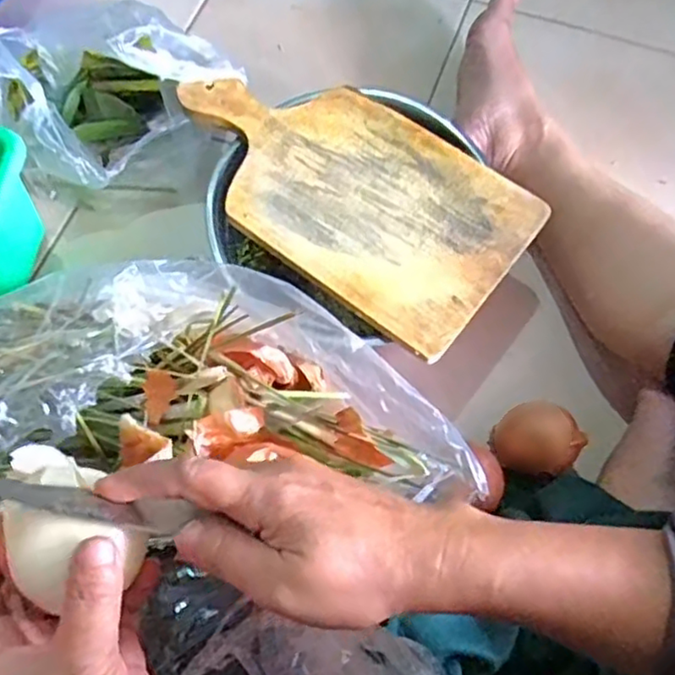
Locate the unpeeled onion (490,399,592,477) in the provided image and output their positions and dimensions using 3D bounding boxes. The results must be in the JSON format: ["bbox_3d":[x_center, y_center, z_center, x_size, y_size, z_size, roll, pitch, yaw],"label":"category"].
[{"bbox_3d":[0.163,0.088,0.537,0.061,0.058,0.060,0,66,-1],"label":"unpeeled onion"}]

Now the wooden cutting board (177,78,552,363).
[{"bbox_3d":[0.003,-0.135,0.563,0.321,0.011,0.174,36,71,14],"label":"wooden cutting board"}]

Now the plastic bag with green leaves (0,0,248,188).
[{"bbox_3d":[-0.220,-0.249,0.628,0.200,0.140,0.162,-25,69,-11],"label":"plastic bag with green leaves"}]

